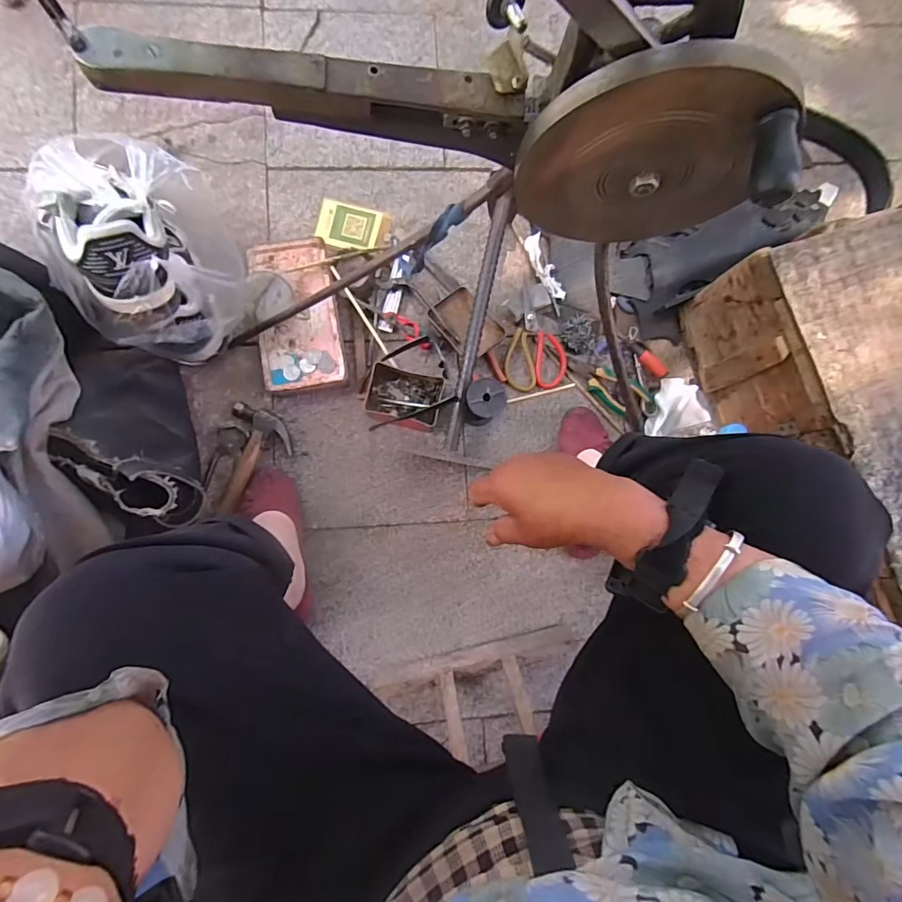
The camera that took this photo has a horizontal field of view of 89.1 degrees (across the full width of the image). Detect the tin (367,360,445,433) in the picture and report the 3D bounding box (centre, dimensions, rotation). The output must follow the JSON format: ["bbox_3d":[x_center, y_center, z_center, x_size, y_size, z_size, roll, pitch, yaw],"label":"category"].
[{"bbox_3d":[-0.073,-0.086,0.726,0.119,0.058,0.088,11,84,-4],"label":"tin"}]

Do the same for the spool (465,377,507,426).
[{"bbox_3d":[0.049,-0.074,0.709,0.057,0.085,0.058,1,84,-5],"label":"spool"}]

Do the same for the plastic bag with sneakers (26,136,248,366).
[{"bbox_3d":[-0.409,-0.273,0.635,0.191,0.211,0.249,-24,87,-7],"label":"plastic bag with sneakers"}]

